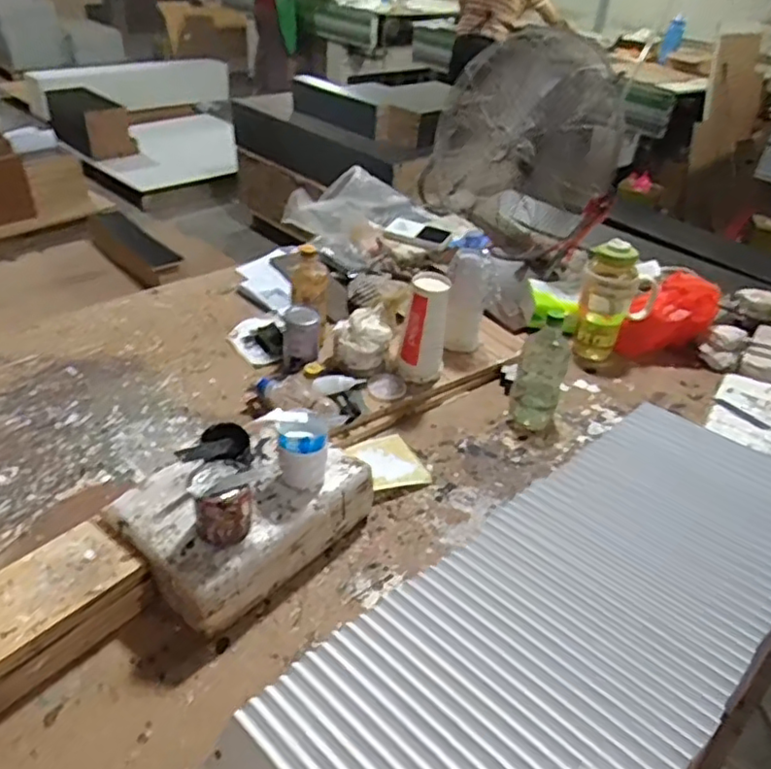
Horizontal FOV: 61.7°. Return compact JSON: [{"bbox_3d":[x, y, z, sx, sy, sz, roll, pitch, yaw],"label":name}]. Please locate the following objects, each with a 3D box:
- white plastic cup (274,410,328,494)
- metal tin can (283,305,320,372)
[{"bbox_3d":[-0.105,0.083,0.806,0.066,0.082,0.060,6,36,-1],"label":"white plastic cup"},{"bbox_3d":[-0.146,-0.083,1.129,0.062,0.093,0.063,2,36,-7],"label":"metal tin can"}]

